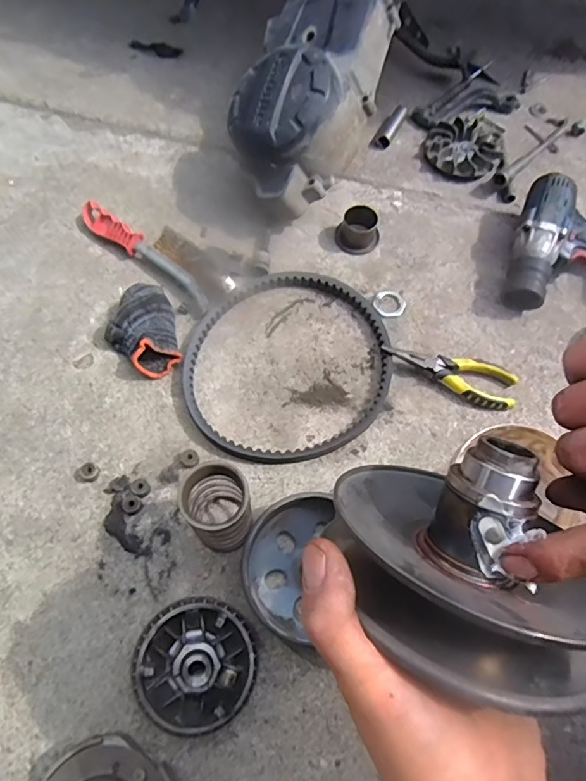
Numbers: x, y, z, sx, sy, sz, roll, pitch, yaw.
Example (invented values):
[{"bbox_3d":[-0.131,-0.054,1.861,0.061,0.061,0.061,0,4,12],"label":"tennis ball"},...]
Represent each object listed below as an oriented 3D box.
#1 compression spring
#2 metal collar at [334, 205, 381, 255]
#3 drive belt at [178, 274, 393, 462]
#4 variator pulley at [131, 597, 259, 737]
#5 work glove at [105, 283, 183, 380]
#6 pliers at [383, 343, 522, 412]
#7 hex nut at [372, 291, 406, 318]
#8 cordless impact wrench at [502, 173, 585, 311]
[{"bbox_3d":[-0.068,0.108,0.471,0.054,0.115,0.057,-30,70,-15],"label":"compression spring"},{"bbox_3d":[0.086,-0.210,0.666,0.058,0.037,0.047,13,66,3],"label":"metal collar"},{"bbox_3d":[-0.004,-0.031,0.591,0.250,0.020,0.226,-34,71,-16],"label":"drive belt"},{"bbox_3d":[-0.088,0.236,0.447,0.103,0.043,0.109,1,65,-2],"label":"variator pulley"},{"bbox_3d":[-0.176,-0.068,0.593,0.075,0.040,0.106,-14,67,-9],"label":"work glove"},{"bbox_3d":[0.183,-0.020,0.597,0.154,0.025,0.054,19,66,6],"label":"pliers"},{"bbox_3d":[0.122,-0.110,0.647,0.040,0.004,0.041,40,70,14],"label":"hex nut"},{"bbox_3d":[0.403,-0.159,0.631,0.249,0.087,0.167,19,66,6],"label":"cordless impact wrench"}]

